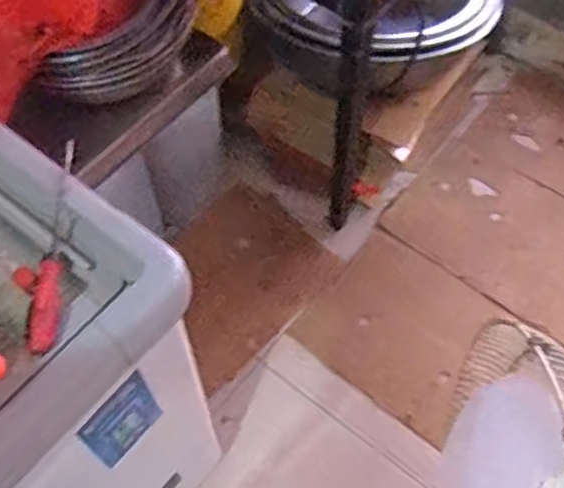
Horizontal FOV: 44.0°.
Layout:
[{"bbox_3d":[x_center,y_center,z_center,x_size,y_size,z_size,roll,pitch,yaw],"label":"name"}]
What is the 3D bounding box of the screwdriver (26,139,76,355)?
[{"bbox_3d":[-0.249,-0.002,0.763,0.027,0.027,0.246,0,67,0],"label":"screwdriver"}]

